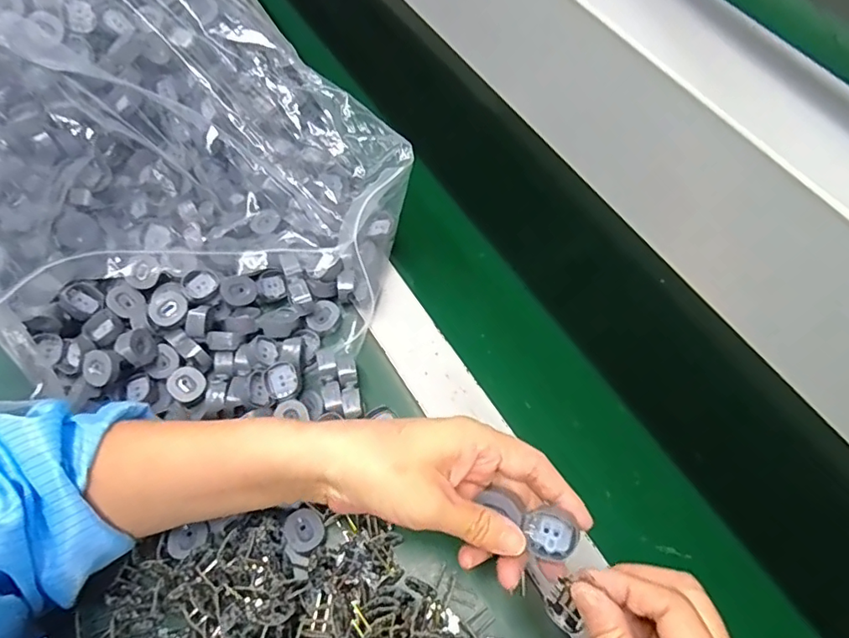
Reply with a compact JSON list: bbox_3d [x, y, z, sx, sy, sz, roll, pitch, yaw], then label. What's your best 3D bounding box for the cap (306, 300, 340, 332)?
[{"bbox_3d":[-0.082,-0.003,0.445,0.021,0.007,0.031,21,63,11],"label":"cap"}]

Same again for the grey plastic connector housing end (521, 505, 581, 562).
[{"bbox_3d":[0.068,0.117,0.290,0.026,0.011,0.025,-14,66,-8],"label":"grey plastic connector housing end"}]

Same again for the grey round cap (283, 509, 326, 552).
[{"bbox_3d":[-0.084,0.146,0.369,0.027,0.012,0.027,0,61,0],"label":"grey round cap"}]

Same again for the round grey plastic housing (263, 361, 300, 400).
[{"bbox_3d":[-0.107,0.047,0.402,0.026,0.010,0.027,-15,63,-8],"label":"round grey plastic housing"}]

